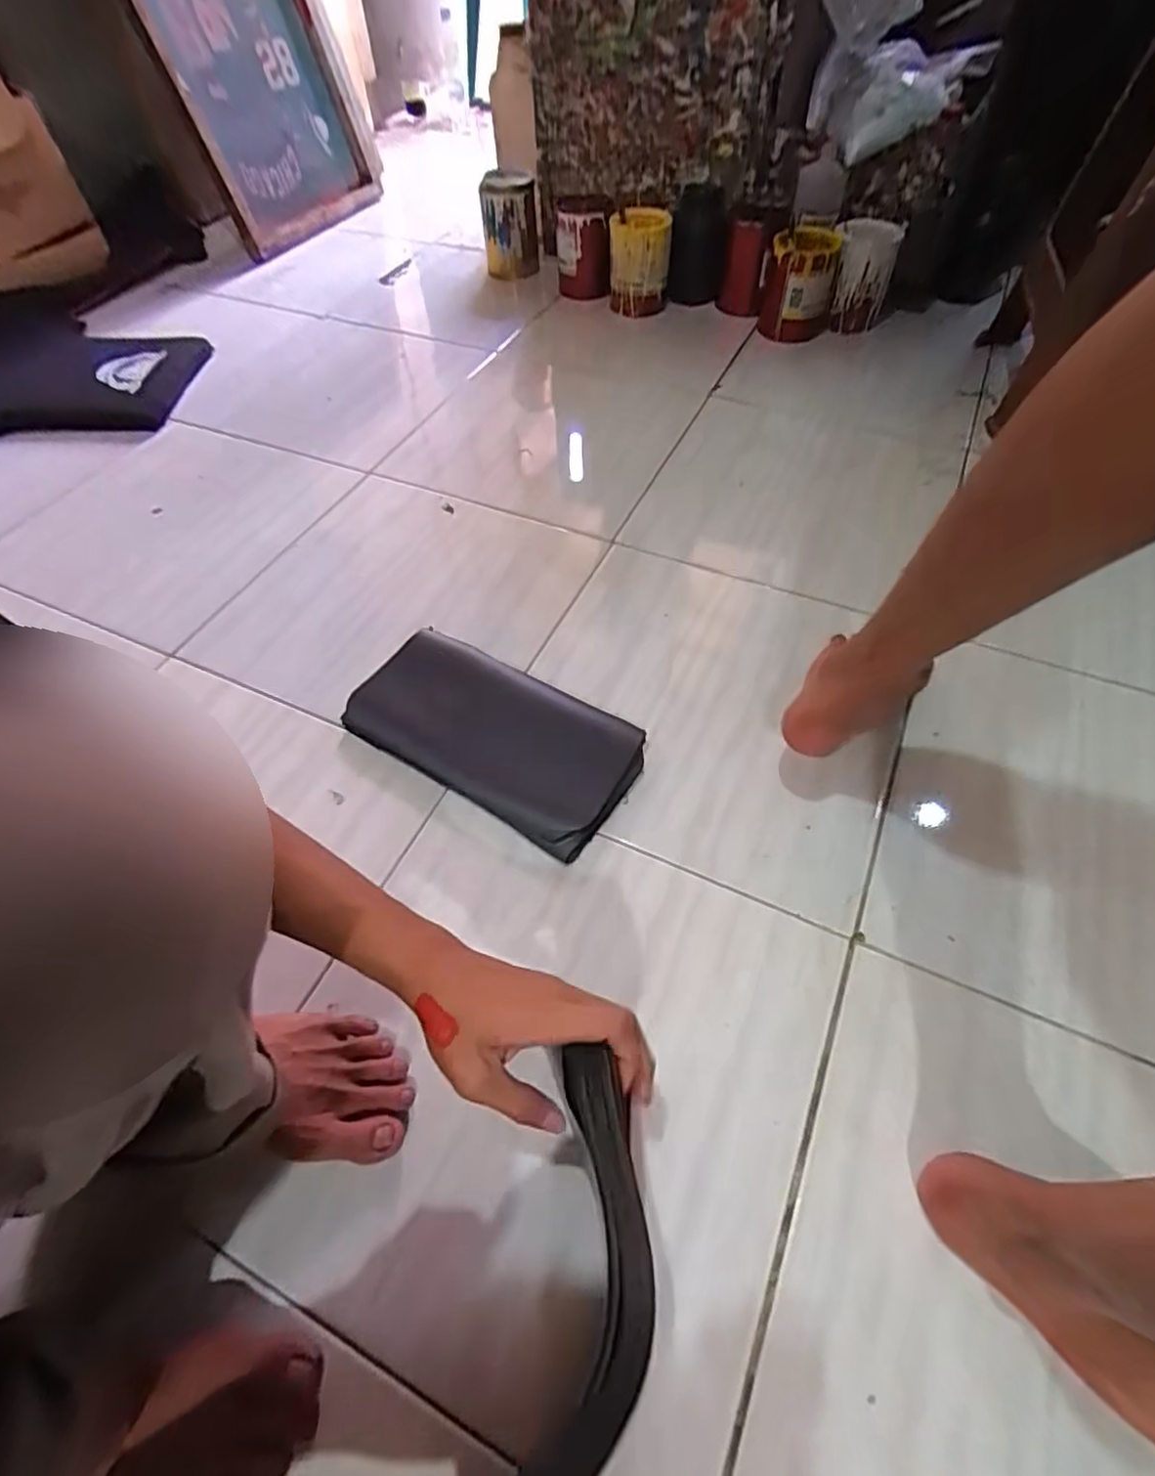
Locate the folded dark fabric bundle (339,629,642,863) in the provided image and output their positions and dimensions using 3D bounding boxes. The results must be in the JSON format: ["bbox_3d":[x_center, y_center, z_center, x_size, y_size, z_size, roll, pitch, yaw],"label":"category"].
[{"bbox_3d":[-0.089,-0.007,0.679,0.305,0.020,0.157,28,61,19],"label":"folded dark fabric bundle"}]

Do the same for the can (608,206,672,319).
[{"bbox_3d":[0.112,-0.866,1.186,0.110,0.143,0.115,1,56,3],"label":"can"}]

